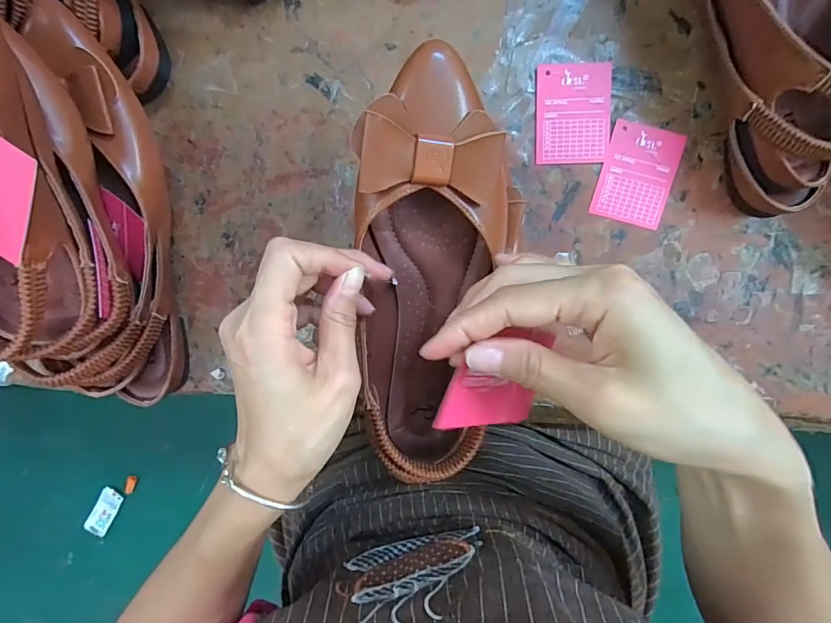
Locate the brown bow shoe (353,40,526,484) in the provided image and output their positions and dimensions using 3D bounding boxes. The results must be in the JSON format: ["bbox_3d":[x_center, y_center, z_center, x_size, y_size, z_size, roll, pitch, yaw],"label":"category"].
[{"bbox_3d":[0.011,-0.012,0.260,0.088,0.063,0.244,4,111,1],"label":"brown bow shoe"}]

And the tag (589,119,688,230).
[{"bbox_3d":[0.173,-0.107,0.343,0.056,0.004,0.074,15,95,0],"label":"tag"}]

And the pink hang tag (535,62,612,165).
[{"bbox_3d":[0.122,-0.152,0.340,0.056,0.004,0.073,-1,98,4],"label":"pink hang tag"}]

